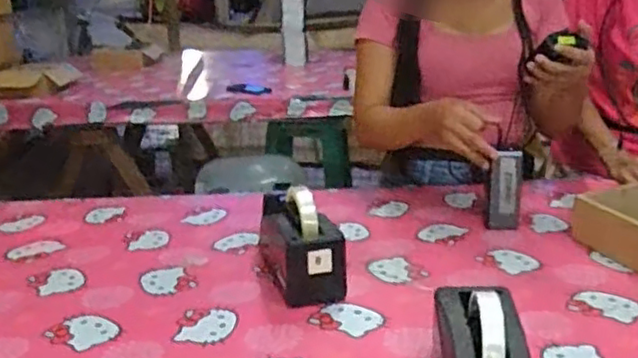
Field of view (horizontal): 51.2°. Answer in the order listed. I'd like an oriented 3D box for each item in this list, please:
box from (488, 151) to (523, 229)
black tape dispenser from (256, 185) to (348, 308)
[{"bbox_3d":[0.291,0.021,1.039,0.046,0.130,0.017,3,19,14],"label":"box"},{"bbox_3d":[-0.033,0.078,0.918,0.081,0.120,0.202,-7,19,-17],"label":"black tape dispenser"}]

